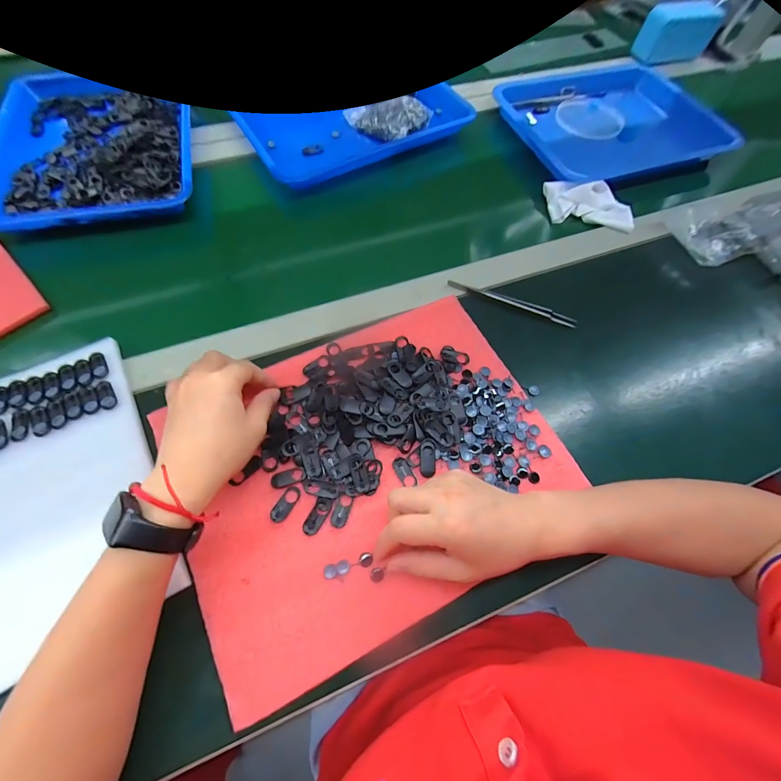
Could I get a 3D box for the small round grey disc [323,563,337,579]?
[{"bbox_3d":[-0.049,0.147,0.281,0.011,0.004,0.011,1,66,-2],"label":"small round grey disc"}]

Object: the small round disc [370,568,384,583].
[{"bbox_3d":[-0.011,0.150,0.282,0.011,0.004,0.010,1,66,-2],"label":"small round disc"}]

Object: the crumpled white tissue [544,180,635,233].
[{"bbox_3d":[0.279,-0.263,0.487,0.122,0.028,0.067,15,65,3],"label":"crumpled white tissue"}]

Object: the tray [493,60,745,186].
[{"bbox_3d":[0.360,-0.450,0.587,0.350,0.050,0.297,-22,69,-13],"label":"tray"}]

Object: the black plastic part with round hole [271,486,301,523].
[{"bbox_3d":[-0.091,0.098,0.300,0.014,0.004,0.032,29,67,9],"label":"black plastic part with round hole"}]

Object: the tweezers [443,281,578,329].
[{"bbox_3d":[0.142,-0.102,0.405,0.153,0.005,0.014,18,66,6],"label":"tweezers"}]

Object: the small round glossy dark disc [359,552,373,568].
[{"bbox_3d":[-0.020,0.140,0.286,0.011,0.004,0.011,1,66,-2],"label":"small round glossy dark disc"}]

